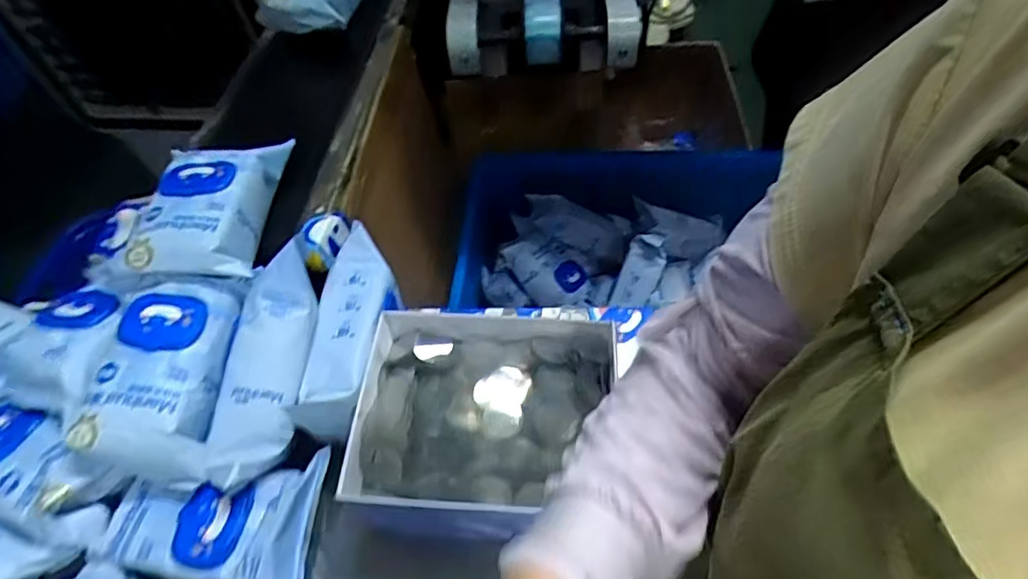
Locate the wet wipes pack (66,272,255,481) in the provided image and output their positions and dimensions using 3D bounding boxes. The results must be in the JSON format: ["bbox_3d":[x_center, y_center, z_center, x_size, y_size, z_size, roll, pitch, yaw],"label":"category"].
[{"bbox_3d":[-0.347,0.082,0.586,0.136,0.067,0.197,-10,53,-2],"label":"wet wipes pack"}]

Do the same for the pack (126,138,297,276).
[{"bbox_3d":[-0.342,-0.099,0.680,0.117,0.067,0.212,-4,53,3],"label":"pack"}]

